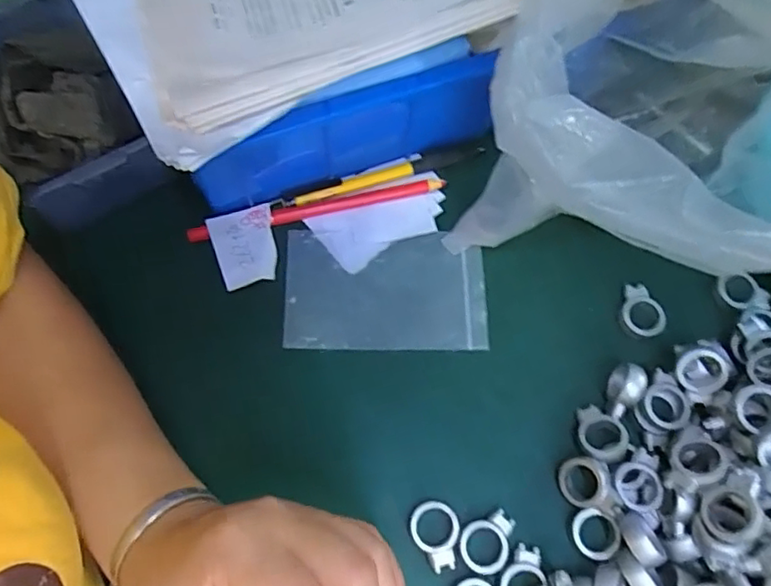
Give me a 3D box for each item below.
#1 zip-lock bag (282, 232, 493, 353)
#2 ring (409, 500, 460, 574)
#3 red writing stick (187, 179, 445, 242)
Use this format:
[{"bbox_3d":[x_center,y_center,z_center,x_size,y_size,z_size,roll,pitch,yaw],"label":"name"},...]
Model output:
[{"bbox_3d":[0.000,-0.001,0.375,0.124,0.004,0.076,0,69,-2],"label":"zip-lock bag"},{"bbox_3d":[0.027,0.129,0.316,0.026,0.004,0.035,-12,69,-6],"label":"ring"},{"bbox_3d":[-0.045,-0.055,0.392,0.167,0.009,0.009,-13,70,-6],"label":"red writing stick"}]

